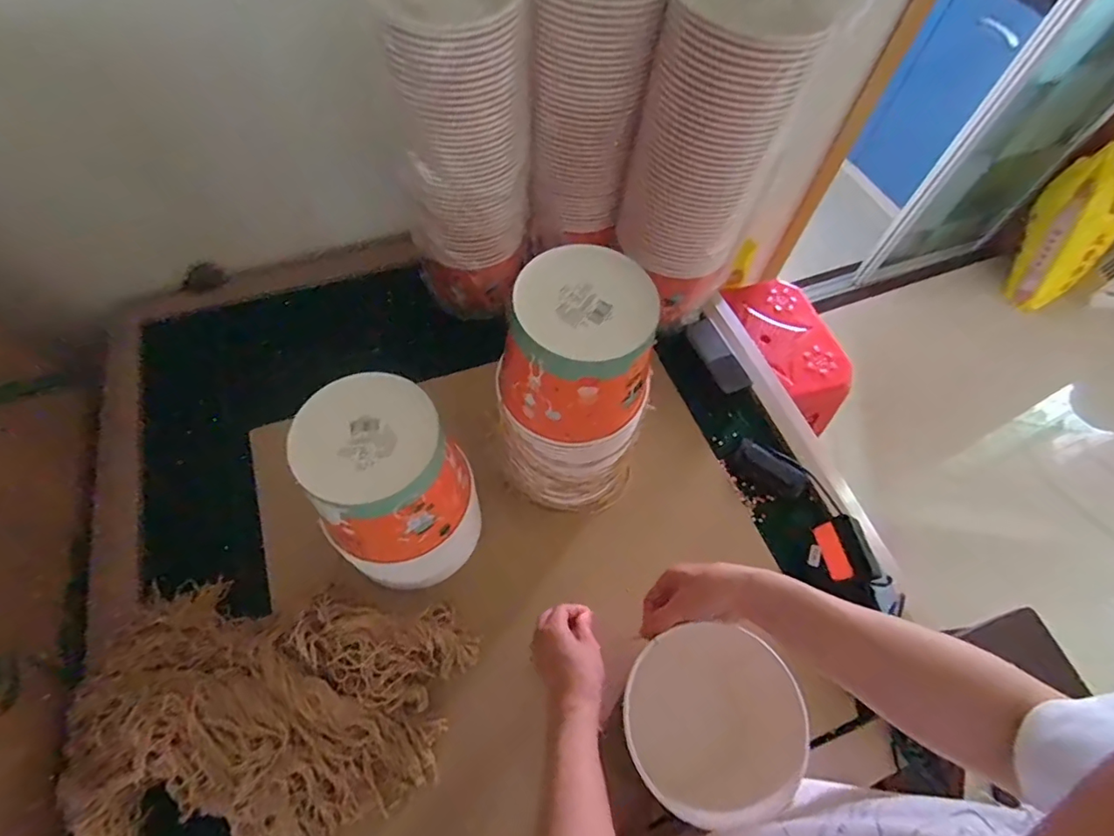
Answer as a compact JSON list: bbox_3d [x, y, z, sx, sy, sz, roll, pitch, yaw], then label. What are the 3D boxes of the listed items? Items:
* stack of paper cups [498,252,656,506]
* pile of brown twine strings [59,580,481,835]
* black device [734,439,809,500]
[{"bbox_3d":[0.024,-0.017,0.584,0.140,0.305,0.138,17,61,5],"label":"stack of paper cups"},{"bbox_3d":[-0.295,0.303,0.535,0.381,0.061,0.245,7,60,0],"label":"pile of brown twine strings"},{"bbox_3d":[0.295,0.070,0.733,0.100,0.020,0.041,38,65,16],"label":"black device"}]

